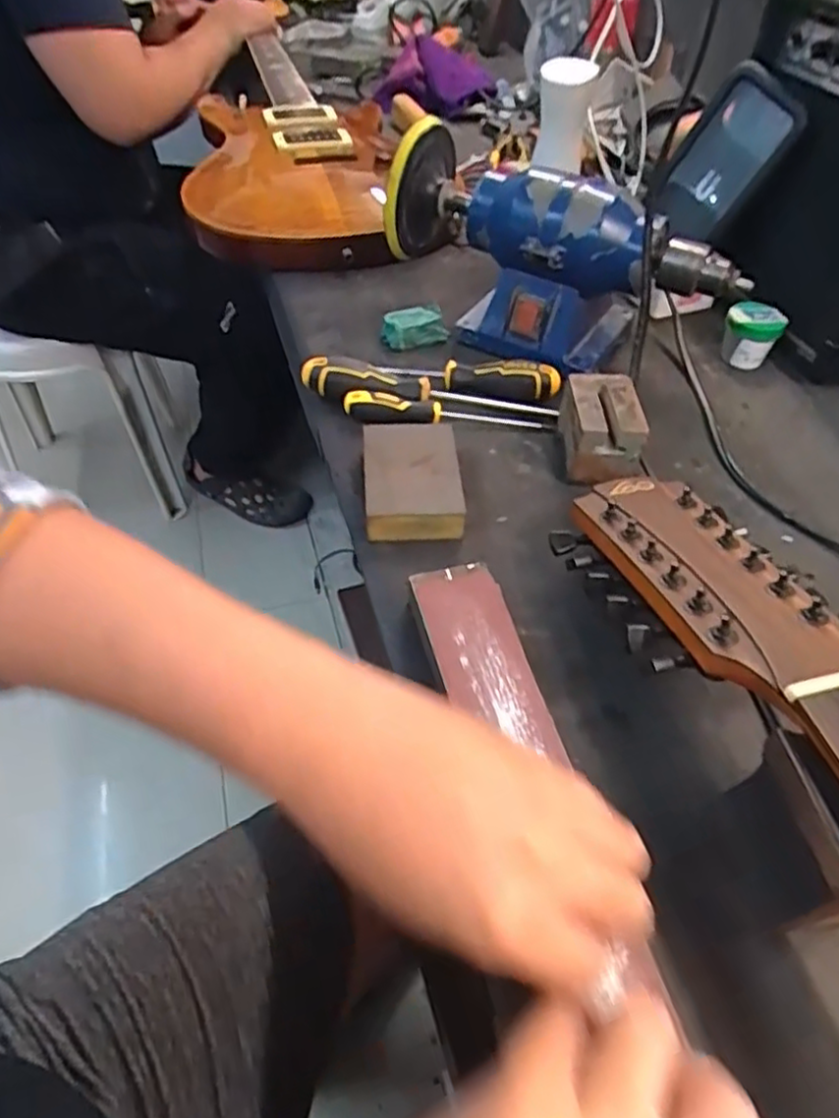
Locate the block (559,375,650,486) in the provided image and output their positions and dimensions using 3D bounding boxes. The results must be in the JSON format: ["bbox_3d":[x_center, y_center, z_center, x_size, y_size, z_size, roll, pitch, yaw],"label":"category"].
[{"bbox_3d":[0.141,-0.103,0.535,0.055,0.051,0.080,6,49,2],"label":"block"}]

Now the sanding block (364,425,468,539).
[{"bbox_3d":[-0.005,-0.058,0.513,0.069,0.029,0.105,-2,49,-5],"label":"sanding block"}]

